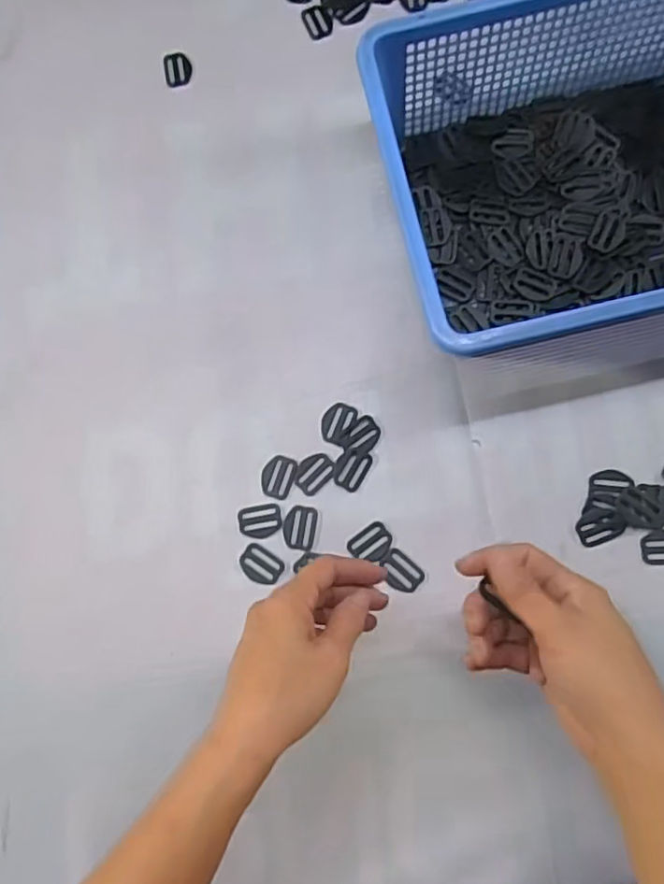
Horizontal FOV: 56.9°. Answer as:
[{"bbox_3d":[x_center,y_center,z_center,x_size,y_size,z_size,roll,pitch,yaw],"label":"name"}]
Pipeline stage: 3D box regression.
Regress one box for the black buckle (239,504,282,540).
[{"bbox_3d":[-0.054,0.060,0.465,0.032,0.004,0.025,-12,81,2],"label":"black buckle"}]

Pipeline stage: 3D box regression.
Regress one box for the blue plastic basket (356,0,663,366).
[{"bbox_3d":[0.186,-0.192,0.439,0.294,0.103,0.242,-13,81,2],"label":"blue plastic basket"}]

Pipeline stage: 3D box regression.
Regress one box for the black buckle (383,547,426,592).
[{"bbox_3d":[0.052,0.096,0.451,0.025,0.004,0.031,-45,81,-3],"label":"black buckle"}]

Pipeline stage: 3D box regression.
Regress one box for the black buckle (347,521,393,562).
[{"bbox_3d":[0.030,0.076,0.457,0.031,0.004,0.026,-35,81,-2],"label":"black buckle"}]

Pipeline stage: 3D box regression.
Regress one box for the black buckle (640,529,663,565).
[{"bbox_3d":[0.243,0.077,0.446,0.035,0.004,0.025,-2,81,3],"label":"black buckle"}]

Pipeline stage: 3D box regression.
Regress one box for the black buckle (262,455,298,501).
[{"bbox_3d":[-0.041,0.027,0.468,0.024,0.004,0.032,17,83,6],"label":"black buckle"}]

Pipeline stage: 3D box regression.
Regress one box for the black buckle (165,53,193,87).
[{"bbox_3d":[-0.136,-0.329,0.541,0.024,0.004,0.031,-7,81,3],"label":"black buckle"}]

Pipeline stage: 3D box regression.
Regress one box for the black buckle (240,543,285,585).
[{"bbox_3d":[-0.052,0.091,0.454,0.033,0.005,0.024,32,85,8],"label":"black buckle"}]

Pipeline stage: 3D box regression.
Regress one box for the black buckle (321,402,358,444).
[{"bbox_3d":[0.004,-0.016,0.475,0.024,0.004,0.032,24,84,7],"label":"black buckle"}]

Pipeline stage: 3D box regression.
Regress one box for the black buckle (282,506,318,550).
[{"bbox_3d":[-0.024,0.064,0.460,0.024,0.004,0.032,9,82,5],"label":"black buckle"}]

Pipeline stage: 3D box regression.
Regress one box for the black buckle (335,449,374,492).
[{"bbox_3d":[0.015,0.021,0.470,0.024,0.004,0.032,25,84,7],"label":"black buckle"}]

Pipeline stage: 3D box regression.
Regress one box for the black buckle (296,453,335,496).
[{"bbox_3d":[-0.014,0.023,0.469,0.031,0.004,0.024,-45,81,-3],"label":"black buckle"}]

